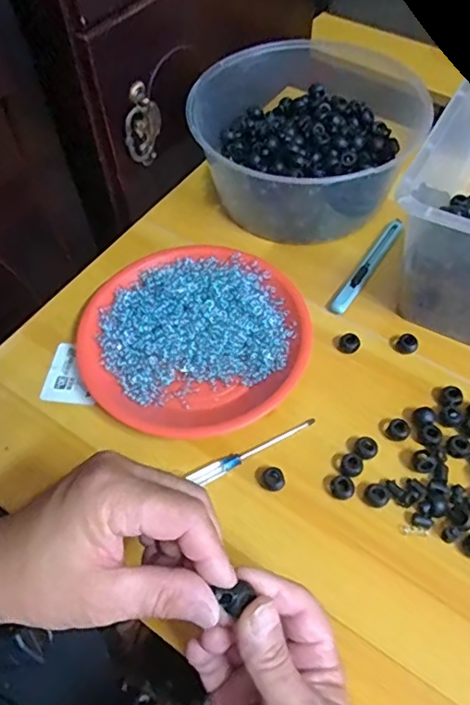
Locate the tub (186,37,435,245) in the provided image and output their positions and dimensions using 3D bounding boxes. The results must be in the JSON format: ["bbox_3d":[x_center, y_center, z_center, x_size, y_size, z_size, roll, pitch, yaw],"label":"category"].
[{"bbox_3d":[0.088,-0.233,0.589,0.232,0.102,0.206,-39,64,-22],"label":"tub"}]

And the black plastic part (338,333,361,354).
[{"bbox_3d":[0.102,-0.008,0.491,0.018,0.012,0.017,-1,56,1],"label":"black plastic part"}]

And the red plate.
[{"bbox_3d":[-0.033,-0.016,0.492,0.193,0.032,0.194,-1,56,1],"label":"red plate"}]

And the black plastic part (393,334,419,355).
[{"bbox_3d":[0.152,-0.008,0.489,0.019,0.012,0.017,20,59,14],"label":"black plastic part"}]

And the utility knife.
[{"bbox_3d":[0.130,-0.086,0.540,0.015,0.012,0.132,29,62,19],"label":"utility knife"}]

